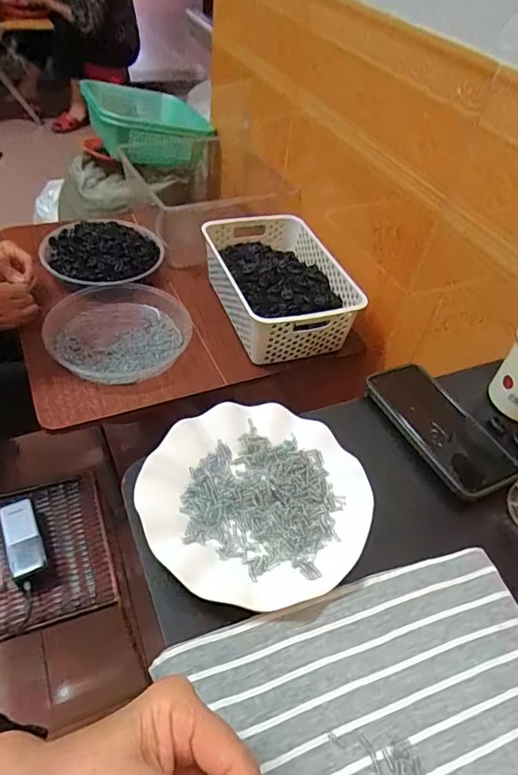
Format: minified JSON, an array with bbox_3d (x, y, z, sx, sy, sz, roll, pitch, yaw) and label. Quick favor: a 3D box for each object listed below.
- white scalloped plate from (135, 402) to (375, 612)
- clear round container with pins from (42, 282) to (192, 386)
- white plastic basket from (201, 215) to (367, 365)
[{"bbox_3d":[-0.002,0.090,0.406,0.176,0.022,0.176,3,47,-3],"label":"white scalloped plate"},{"bbox_3d":[-0.236,-0.098,0.843,0.233,0.037,0.227,3,47,-3],"label":"clear round container with pins"},{"bbox_3d":[0.036,-0.190,0.901,0.210,0.096,0.298,-11,50,-16],"label":"white plastic basket"}]

